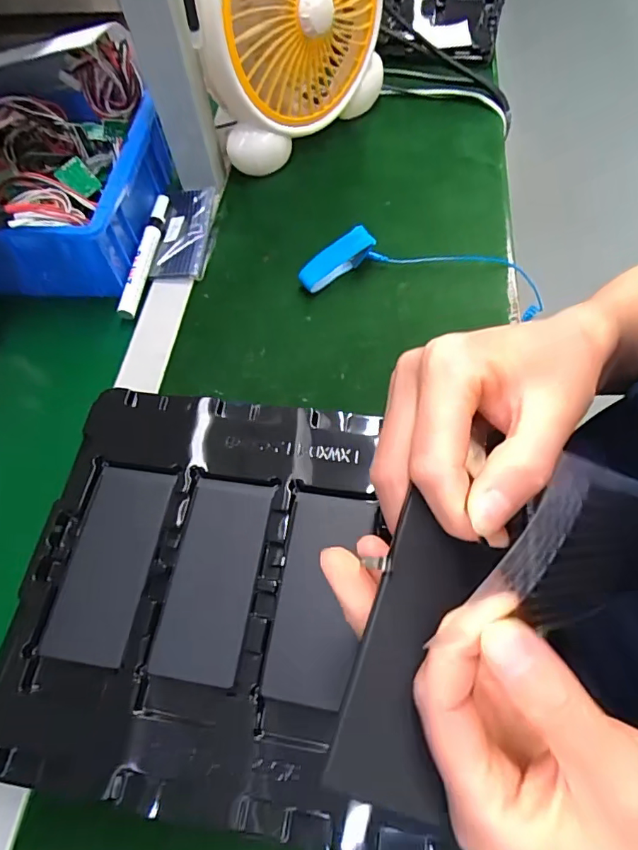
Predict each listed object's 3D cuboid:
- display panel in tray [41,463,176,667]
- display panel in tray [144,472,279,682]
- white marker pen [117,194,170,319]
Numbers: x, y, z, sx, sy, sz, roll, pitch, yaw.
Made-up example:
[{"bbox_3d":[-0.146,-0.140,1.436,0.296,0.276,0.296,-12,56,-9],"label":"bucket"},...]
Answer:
[{"bbox_3d":[-0.120,0.076,0.288,0.048,0.008,0.107,8,62,6],"label":"display panel in tray"},{"bbox_3d":[-0.059,0.083,0.282,0.051,0.008,0.109,9,62,6],"label":"display panel in tray"},{"bbox_3d":[-0.163,-0.161,0.472,0.016,0.019,0.139,5,62,7],"label":"white marker pen"}]

